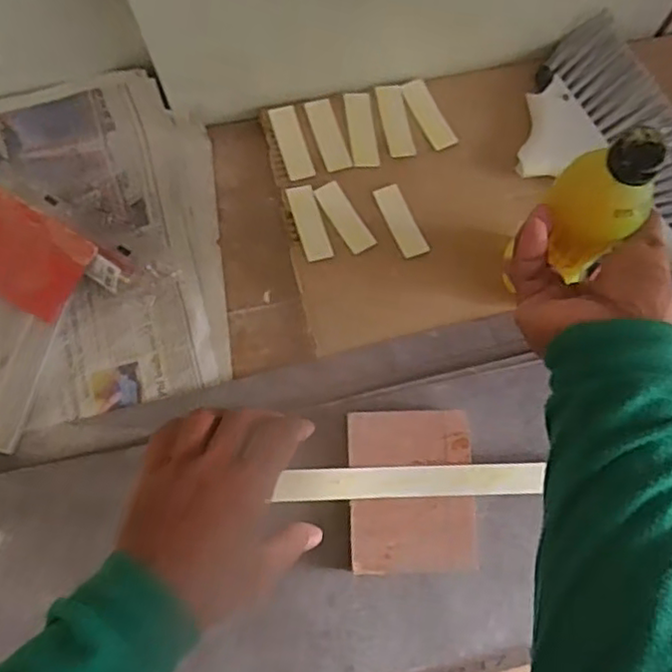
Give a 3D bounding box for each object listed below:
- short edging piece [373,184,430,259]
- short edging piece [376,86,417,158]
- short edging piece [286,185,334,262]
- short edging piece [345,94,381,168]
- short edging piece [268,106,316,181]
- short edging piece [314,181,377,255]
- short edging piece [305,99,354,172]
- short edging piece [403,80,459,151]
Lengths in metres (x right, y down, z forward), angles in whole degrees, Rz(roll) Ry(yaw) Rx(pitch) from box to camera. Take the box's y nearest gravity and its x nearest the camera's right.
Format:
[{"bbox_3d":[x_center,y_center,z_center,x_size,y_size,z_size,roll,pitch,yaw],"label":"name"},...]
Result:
[{"bbox_3d":[0.056,-0.100,0.566,0.022,0.004,0.067,-24,80,-6],"label":"short edging piece"},{"bbox_3d":[0.053,-0.192,0.584,0.023,0.004,0.069,-10,79,-3],"label":"short edging piece"},{"bbox_3d":[-0.022,-0.097,0.566,0.023,0.004,0.067,-16,80,-4],"label":"short edging piece"},{"bbox_3d":[0.023,-0.183,0.580,0.023,0.004,0.069,-7,79,-3],"label":"short edging piece"},{"bbox_3d":[-0.038,-0.169,0.575,0.023,0.005,0.067,-17,80,-5],"label":"short edging piece"},{"bbox_3d":[0.008,-0.102,0.566,0.024,0.004,0.067,-32,81,-7],"label":"short edging piece"},{"bbox_3d":[-0.007,-0.177,0.577,0.024,0.004,0.066,-19,80,-5],"label":"short edging piece"},{"bbox_3d":[0.084,-0.198,0.587,0.023,0.004,0.070,-26,80,-6],"label":"short edging piece"}]

